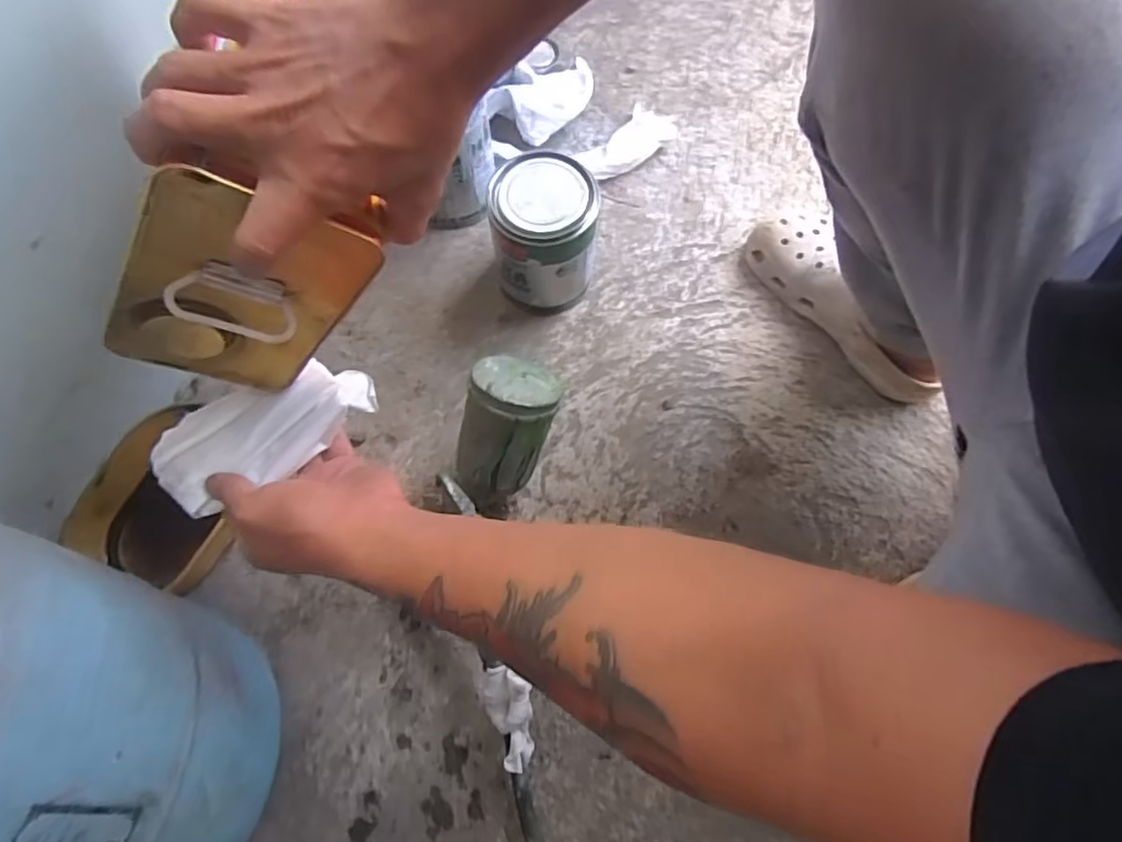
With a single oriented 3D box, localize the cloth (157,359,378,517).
[{"bbox_3d":[-0.188,0.003,0.411,0.135,0.022,0.070,-27,73,-18],"label":"cloth"}]

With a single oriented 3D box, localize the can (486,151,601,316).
[{"bbox_3d":[-0.016,-0.186,0.650,0.100,0.137,0.105,1,71,0],"label":"can"}]

